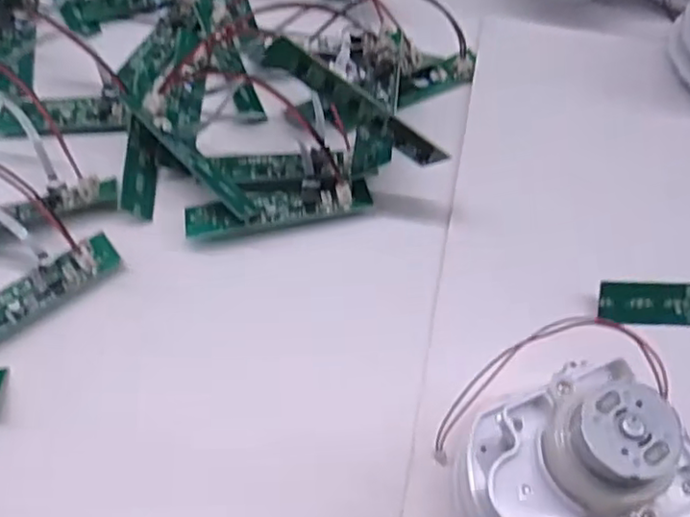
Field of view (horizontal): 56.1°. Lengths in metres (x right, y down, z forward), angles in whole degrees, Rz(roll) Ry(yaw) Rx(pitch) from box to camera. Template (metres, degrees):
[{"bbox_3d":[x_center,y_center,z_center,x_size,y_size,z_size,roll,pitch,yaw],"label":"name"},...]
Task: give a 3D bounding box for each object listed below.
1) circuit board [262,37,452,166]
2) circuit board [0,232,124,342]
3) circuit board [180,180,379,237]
[{"bbox_3d":[0.005,-0.059,0.251,0.080,0.013,0.004,31,61,-18],"label":"circuit board"},{"bbox_3d":[-0.132,0.015,0.271,0.076,0.010,0.022,-34,63,-20],"label":"circuit board"},{"bbox_3d":[-0.030,-0.024,0.286,0.082,0.012,0.019,-10,58,-6],"label":"circuit board"}]

